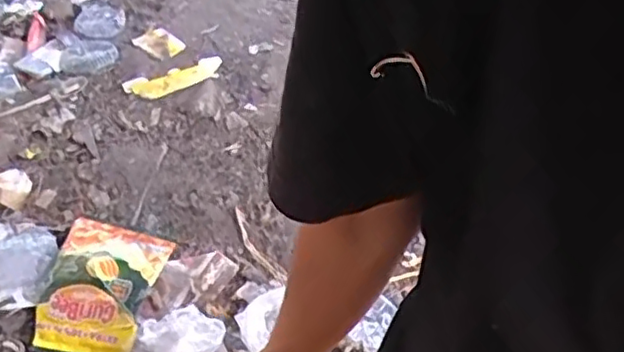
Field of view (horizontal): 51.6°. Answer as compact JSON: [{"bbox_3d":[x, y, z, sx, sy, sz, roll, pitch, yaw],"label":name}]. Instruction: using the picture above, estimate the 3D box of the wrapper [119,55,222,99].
[{"bbox_3d":[-0.228,-0.164,1.090,0.167,0.012,0.059,-24,57,-19],"label":"wrapper"}]

